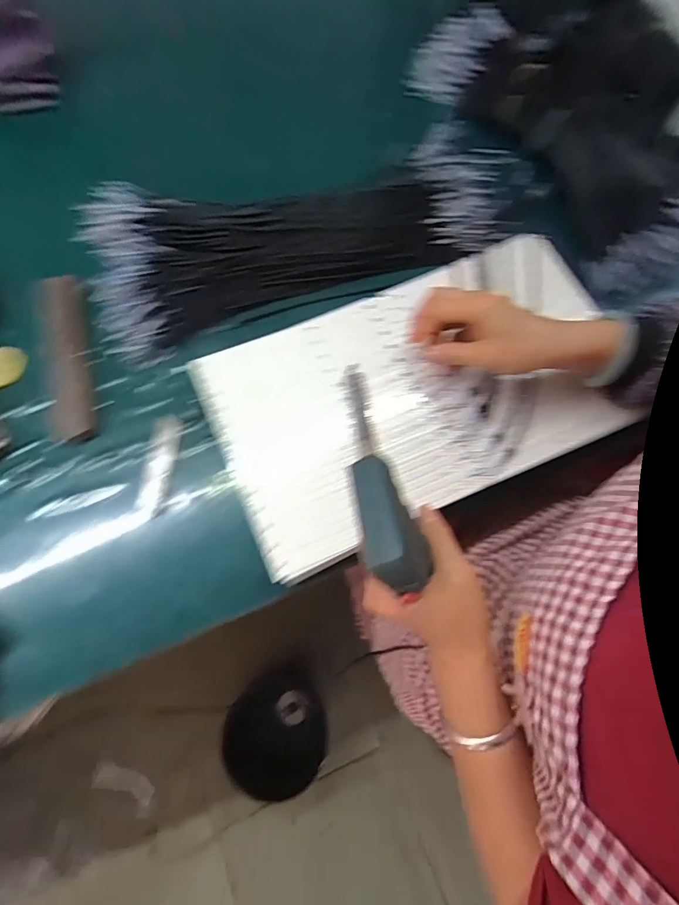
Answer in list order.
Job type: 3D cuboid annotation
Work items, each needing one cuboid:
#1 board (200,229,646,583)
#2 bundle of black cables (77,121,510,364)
[{"bbox_3d":[0.091,-0.069,0.446,0.424,0.022,0.235,-23,71,-9],"label":"board"},{"bbox_3d":[-0.037,-0.264,0.509,0.489,0.070,0.182,-20,74,-9],"label":"bundle of black cables"}]

